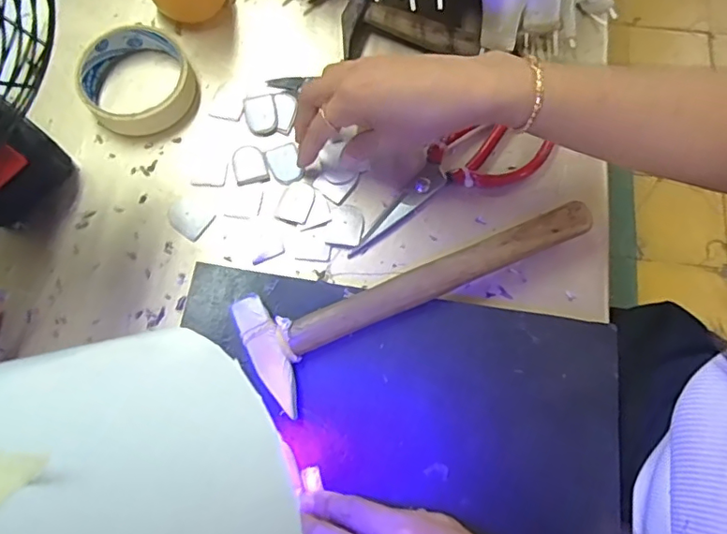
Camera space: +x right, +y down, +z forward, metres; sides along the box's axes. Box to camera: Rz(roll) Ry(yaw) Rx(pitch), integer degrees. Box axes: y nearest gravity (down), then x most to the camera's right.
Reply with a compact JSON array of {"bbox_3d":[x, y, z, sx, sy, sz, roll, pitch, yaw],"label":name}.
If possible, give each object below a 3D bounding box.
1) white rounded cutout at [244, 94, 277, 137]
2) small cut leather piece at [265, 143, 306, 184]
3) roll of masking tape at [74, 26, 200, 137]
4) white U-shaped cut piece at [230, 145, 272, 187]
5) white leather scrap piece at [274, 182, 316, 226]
[{"bbox_3d":[-0.083,-0.123,0.442,0.026,0.004,0.034,-9,75,-3],"label":"white rounded cutout"},{"bbox_3d":[-0.062,-0.081,0.431,0.024,0.004,0.031,-27,77,-8],"label":"small cut leather piece"},{"bbox_3d":[-0.183,-0.151,0.442,0.086,0.024,0.082,0,75,-1],"label":"roll of masking tape"},{"bbox_3d":[-0.090,-0.081,0.432,0.027,0.004,0.033,-16,75,-5],"label":"white U-shaped cut piece"},{"bbox_3d":[-0.052,-0.050,0.425,0.025,0.004,0.035,18,75,4],"label":"white leather scrap piece"}]

